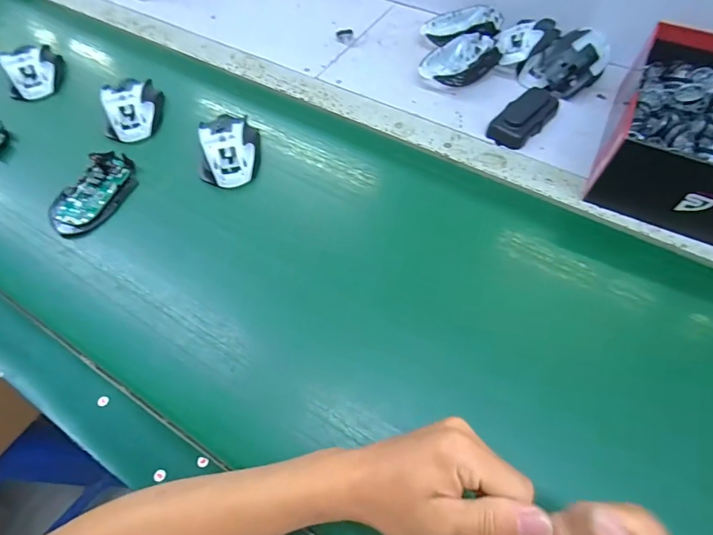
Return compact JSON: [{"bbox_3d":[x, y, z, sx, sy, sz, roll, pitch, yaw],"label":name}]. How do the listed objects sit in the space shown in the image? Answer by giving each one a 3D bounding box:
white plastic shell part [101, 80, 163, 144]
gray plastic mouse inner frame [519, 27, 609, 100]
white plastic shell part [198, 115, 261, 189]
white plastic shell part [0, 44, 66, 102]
[{"bbox_3d":[-0.298,-0.209,0.526,0.068,0.036,0.089,-11,59,-4],"label":"white plastic shell part"},{"bbox_3d":[0.284,-0.283,0.541,0.099,0.054,0.092,34,66,20],"label":"gray plastic mouse inner frame"},{"bbox_3d":[-0.156,-0.146,0.484,0.072,0.036,0.103,-6,59,-2],"label":"white plastic shell part"},{"bbox_3d":[-0.469,-0.291,0.579,0.076,0.043,0.095,-24,61,-12],"label":"white plastic shell part"}]

